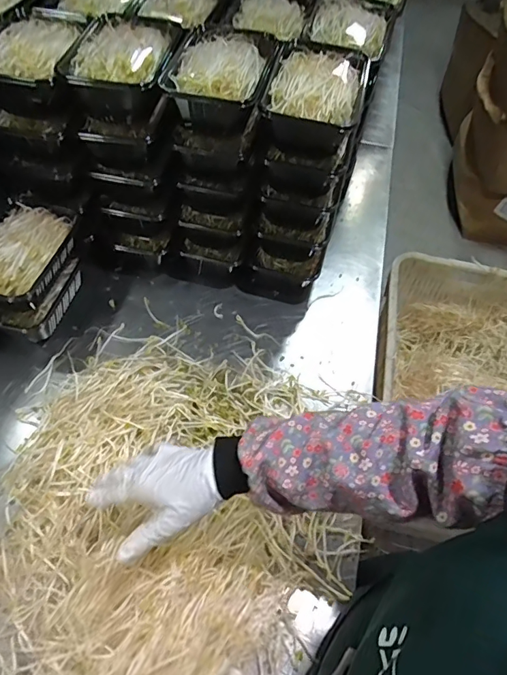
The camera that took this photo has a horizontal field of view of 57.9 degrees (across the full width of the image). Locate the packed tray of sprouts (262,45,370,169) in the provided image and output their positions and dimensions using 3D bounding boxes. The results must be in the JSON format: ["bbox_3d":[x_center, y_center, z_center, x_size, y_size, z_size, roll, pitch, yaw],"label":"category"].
[{"bbox_3d":[0.081,-0.304,0.601,0.118,0.075,0.165,14,57,6],"label":"packed tray of sprouts"}]

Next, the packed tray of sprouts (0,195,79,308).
[{"bbox_3d":[-0.335,-0.120,0.667,0.107,0.060,0.173,17,57,8],"label":"packed tray of sprouts"}]

